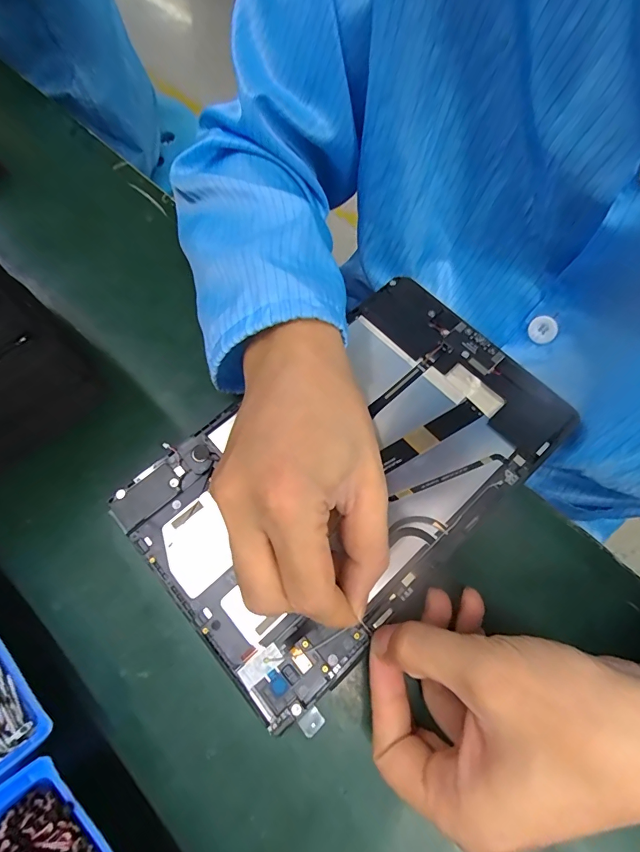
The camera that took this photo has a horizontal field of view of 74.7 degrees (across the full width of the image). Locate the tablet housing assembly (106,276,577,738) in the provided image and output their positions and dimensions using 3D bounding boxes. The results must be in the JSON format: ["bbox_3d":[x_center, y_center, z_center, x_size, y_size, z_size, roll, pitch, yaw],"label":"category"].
[{"bbox_3d":[0.019,0.019,0.248,0.241,0.014,0.153,-40,73,-17],"label":"tablet housing assembly"}]

